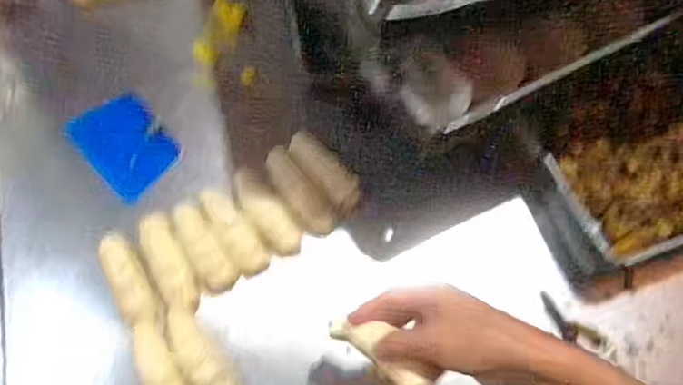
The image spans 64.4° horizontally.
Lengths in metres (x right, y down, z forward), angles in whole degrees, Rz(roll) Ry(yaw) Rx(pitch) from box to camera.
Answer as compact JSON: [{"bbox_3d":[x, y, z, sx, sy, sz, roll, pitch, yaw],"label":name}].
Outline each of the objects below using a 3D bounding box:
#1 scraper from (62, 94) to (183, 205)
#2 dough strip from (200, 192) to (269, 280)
[{"bbox_3d":[-0.259,-0.061,0.646,0.127,0.005,0.093,43,73,14],"label":"scraper"},{"bbox_3d":[-0.117,0.040,0.586,0.035,0.012,0.109,-32,73,-14],"label":"dough strip"}]

